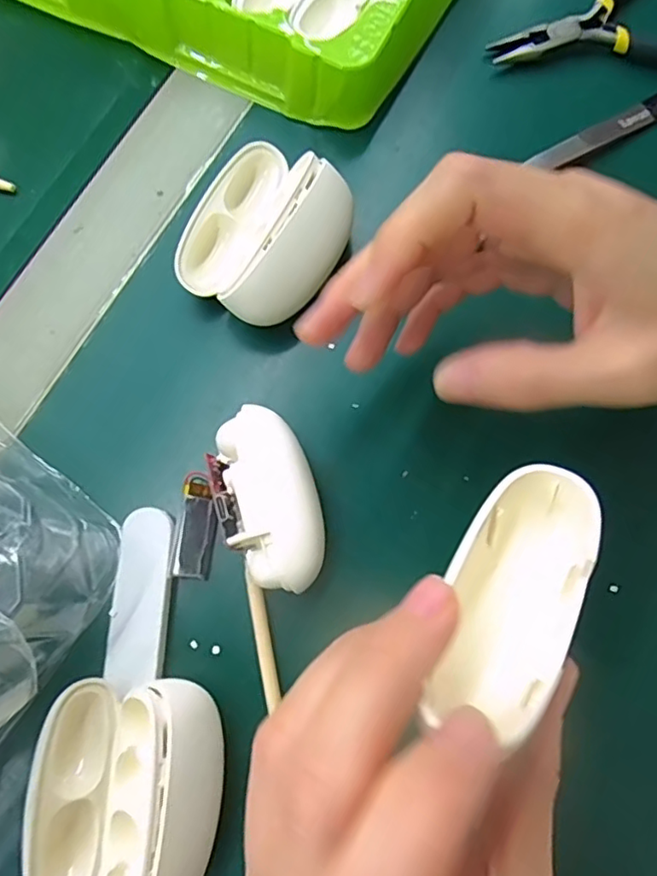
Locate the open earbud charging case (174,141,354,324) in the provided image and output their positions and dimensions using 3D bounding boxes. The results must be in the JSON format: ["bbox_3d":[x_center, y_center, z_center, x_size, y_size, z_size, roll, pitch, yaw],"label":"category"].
[{"bbox_3d":[-0.022,-0.078,0.232,0.059,0.033,0.067,26,78,6],"label":"open earbud charging case"}]

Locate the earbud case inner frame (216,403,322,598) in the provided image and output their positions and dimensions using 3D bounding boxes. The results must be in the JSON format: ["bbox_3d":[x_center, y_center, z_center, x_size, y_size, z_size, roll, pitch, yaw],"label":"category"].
[{"bbox_3d":[-0.020,0.021,0.213,0.030,0.025,0.064,-10,77,-2],"label":"earbud case inner frame"}]

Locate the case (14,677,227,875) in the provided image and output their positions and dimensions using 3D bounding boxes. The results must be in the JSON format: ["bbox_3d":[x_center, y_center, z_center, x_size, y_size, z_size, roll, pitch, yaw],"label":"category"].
[{"bbox_3d":[-0.062,0.111,0.185,0.057,0.027,0.065,2,77,1],"label":"case"}]

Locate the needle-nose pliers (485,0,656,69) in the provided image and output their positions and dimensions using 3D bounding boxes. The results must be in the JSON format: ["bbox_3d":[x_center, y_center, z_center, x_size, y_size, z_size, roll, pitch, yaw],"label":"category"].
[{"bbox_3d":[0.132,-0.190,0.269,0.111,0.017,0.058,6,77,2],"label":"needle-nose pliers"}]

